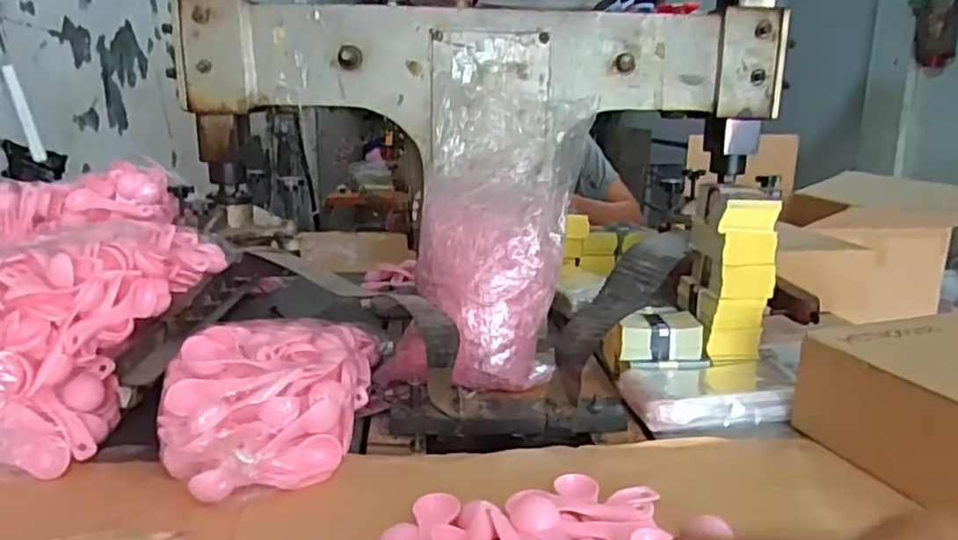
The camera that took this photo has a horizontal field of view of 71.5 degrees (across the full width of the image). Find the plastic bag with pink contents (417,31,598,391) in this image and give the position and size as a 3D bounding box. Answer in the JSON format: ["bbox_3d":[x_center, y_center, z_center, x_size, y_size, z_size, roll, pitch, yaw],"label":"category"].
[{"bbox_3d":[0.030,-0.079,0.797,0.189,0.428,0.089,1,-19,3],"label":"plastic bag with pink contents"}]

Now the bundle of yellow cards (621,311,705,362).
[{"bbox_3d":[0.215,0.077,0.801,0.094,0.041,0.074,0,15,0],"label":"bundle of yellow cards"}]

